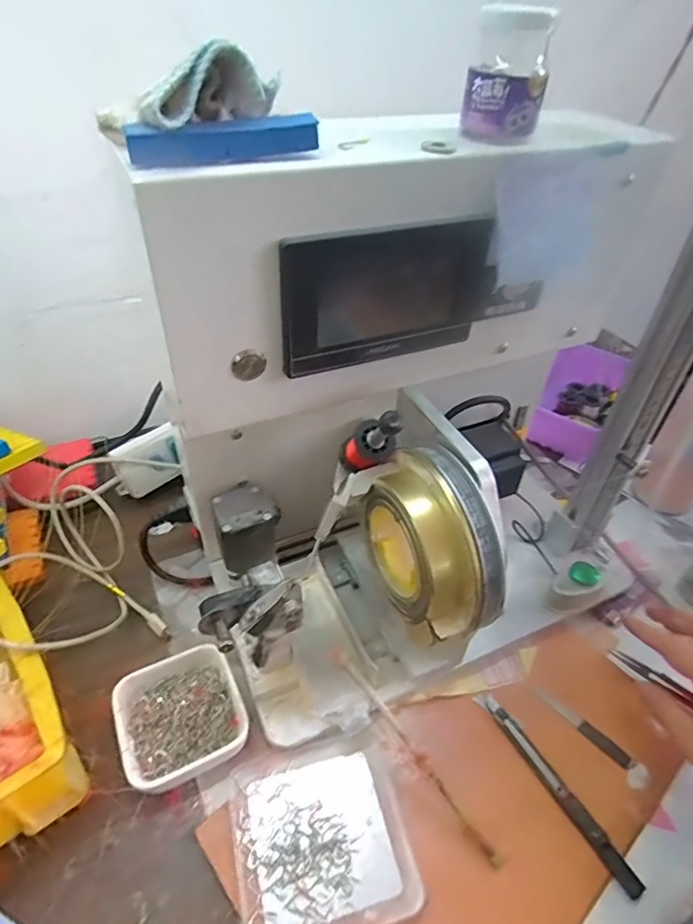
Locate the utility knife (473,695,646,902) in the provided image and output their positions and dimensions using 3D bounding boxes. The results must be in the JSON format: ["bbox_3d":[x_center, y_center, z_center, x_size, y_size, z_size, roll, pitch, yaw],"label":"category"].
[{"bbox_3d":[0.145,0.224,0.371,0.015,0.008,0.141,-21,48,-25],"label":"utility knife"}]

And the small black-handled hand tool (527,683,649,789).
[{"bbox_3d":[0.182,0.202,0.401,0.017,0.004,0.093,-28,51,-30],"label":"small black-handled hand tool"}]

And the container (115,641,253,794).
[{"bbox_3d":[-0.119,0.185,0.383,0.081,0.032,0.085,-19,47,-23],"label":"container"}]

